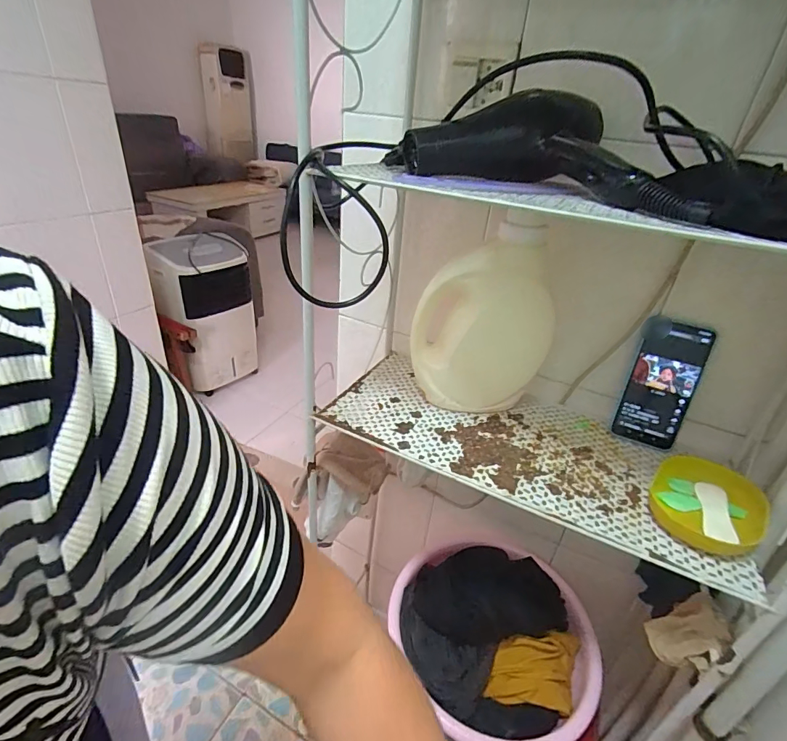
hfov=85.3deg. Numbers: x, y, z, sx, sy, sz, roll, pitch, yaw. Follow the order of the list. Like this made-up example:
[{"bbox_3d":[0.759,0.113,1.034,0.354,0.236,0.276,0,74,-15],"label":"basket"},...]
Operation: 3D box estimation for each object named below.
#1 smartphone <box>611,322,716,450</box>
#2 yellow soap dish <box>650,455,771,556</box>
[{"bbox_3d":[0.370,0.020,0.589,0.080,0.169,0.011,18,8,14],"label":"smartphone"},{"bbox_3d":[0.358,0.148,0.487,0.139,0.028,0.106,-16,37,-31],"label":"yellow soap dish"}]

